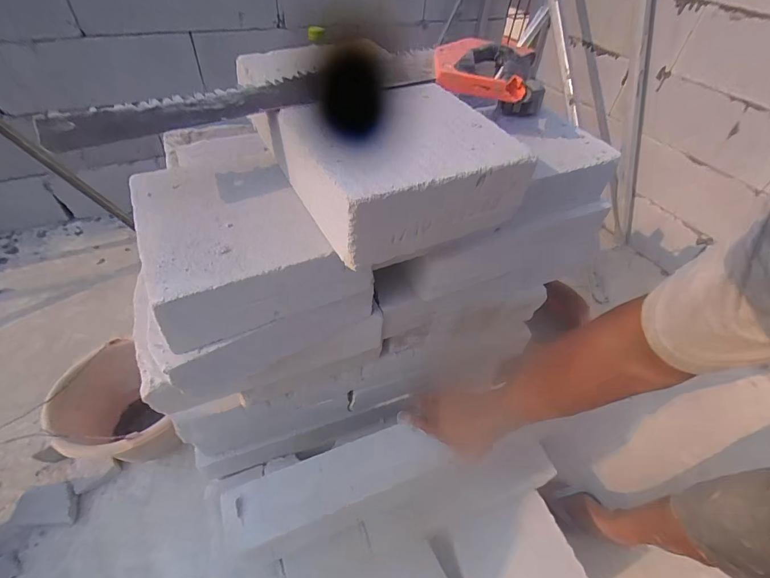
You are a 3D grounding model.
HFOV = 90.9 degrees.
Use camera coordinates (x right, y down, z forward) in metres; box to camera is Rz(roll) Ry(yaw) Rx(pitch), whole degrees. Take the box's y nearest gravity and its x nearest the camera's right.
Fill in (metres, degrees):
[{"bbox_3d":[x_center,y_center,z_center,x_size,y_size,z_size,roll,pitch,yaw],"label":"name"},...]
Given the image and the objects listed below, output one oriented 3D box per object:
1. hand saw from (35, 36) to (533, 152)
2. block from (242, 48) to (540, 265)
[{"bbox_3d":[-0.050,-0.228,0.411,0.538,0.040,0.095,-16,51,-20],"label":"hand saw"},{"bbox_3d":[-0.017,-0.170,0.422,0.191,0.079,0.300,-20,52,-22],"label":"block"}]

